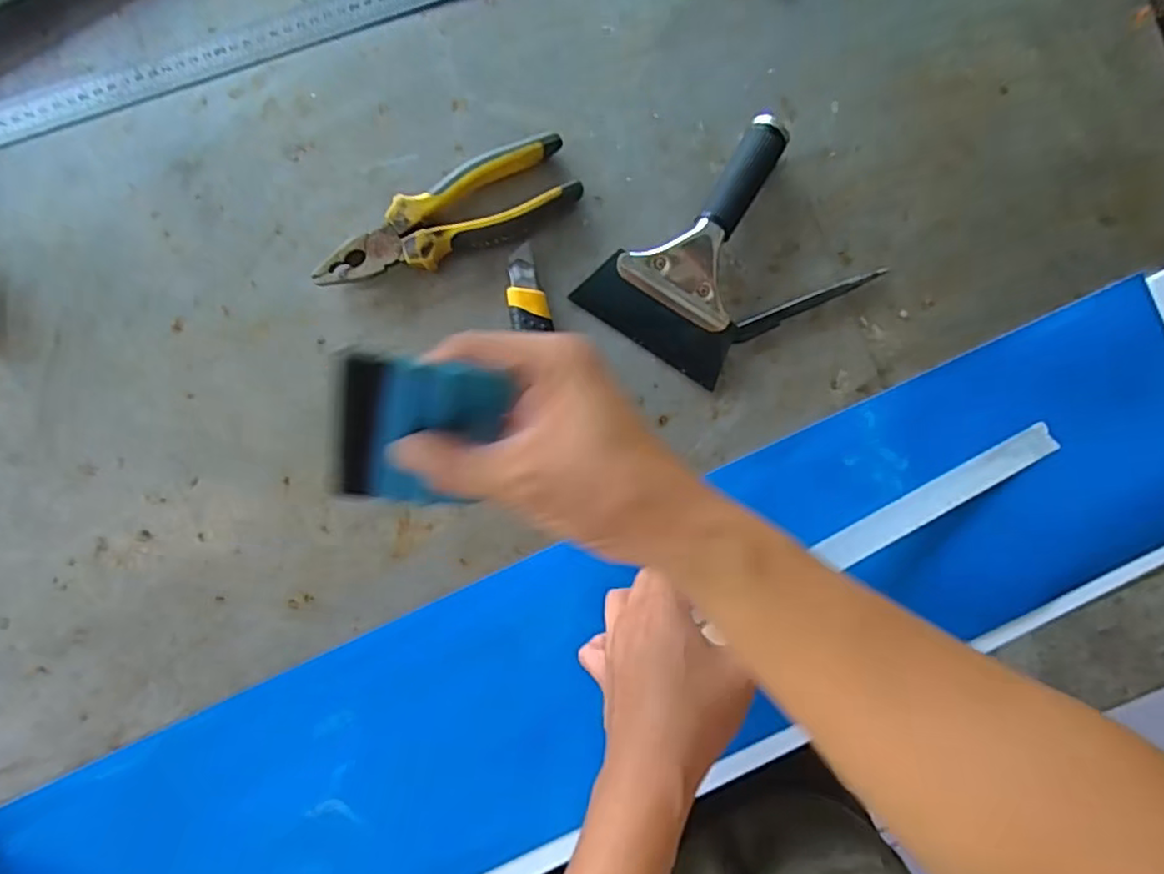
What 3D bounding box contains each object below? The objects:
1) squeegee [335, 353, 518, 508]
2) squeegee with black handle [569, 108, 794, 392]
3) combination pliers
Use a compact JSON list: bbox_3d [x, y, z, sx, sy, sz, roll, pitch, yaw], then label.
[{"bbox_3d":[-0.071,0.002,0.289,0.065,0.007,0.090,7,136,-18],"label":"squeegee"},{"bbox_3d":[0.092,-0.139,0.462,0.112,0.032,0.174,34,90,-3],"label":"squeegee with black handle"},{"bbox_3d":[-0.095,-0.152,0.455,0.186,0.026,0.050,-27,93,-1],"label":"combination pliers"}]

